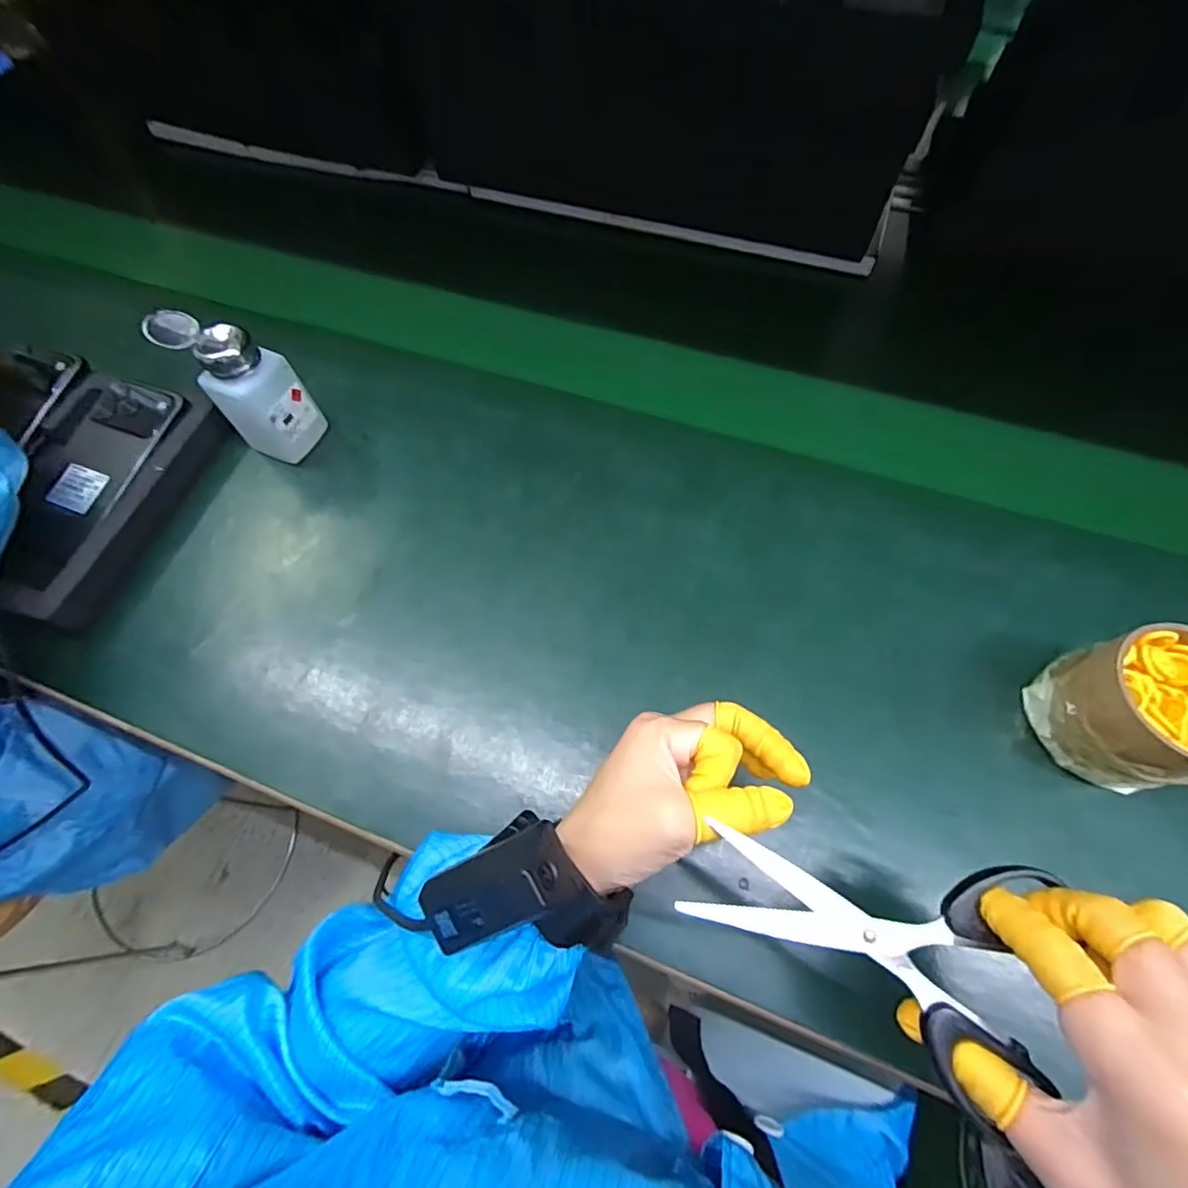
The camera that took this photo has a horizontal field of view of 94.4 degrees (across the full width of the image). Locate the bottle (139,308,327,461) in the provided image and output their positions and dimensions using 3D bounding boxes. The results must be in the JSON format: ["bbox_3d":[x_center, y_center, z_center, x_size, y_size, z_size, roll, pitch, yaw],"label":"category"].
[{"bbox_3d":[-0.272,-0.164,0.435,0.067,0.116,0.061,36,70,17],"label":"bottle"}]

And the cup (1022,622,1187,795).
[{"bbox_3d":[0.329,0.072,0.333,0.079,0.076,0.082,-1,64,1],"label":"cup"}]

